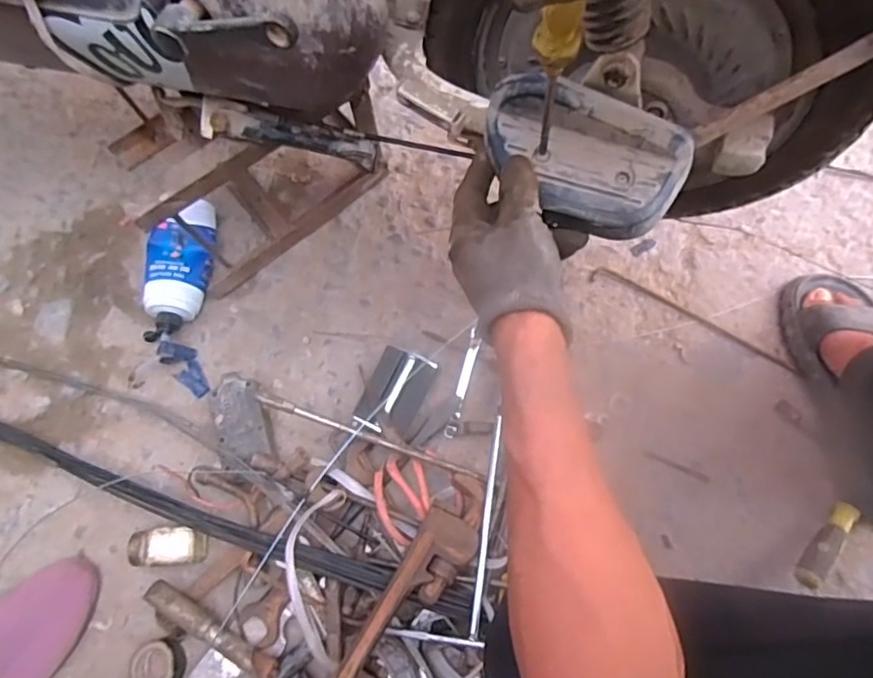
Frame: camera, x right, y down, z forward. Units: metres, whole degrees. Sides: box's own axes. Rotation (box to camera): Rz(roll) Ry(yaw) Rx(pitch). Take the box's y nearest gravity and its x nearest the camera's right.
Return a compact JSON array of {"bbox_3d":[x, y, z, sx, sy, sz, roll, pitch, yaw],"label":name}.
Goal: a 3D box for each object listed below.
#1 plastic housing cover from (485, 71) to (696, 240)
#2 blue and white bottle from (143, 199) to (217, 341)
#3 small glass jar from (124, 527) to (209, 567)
[{"bbox_3d":[0.100,-0.127,0.416,0.144,0.055,0.073,20,72,10],"label":"plastic housing cover"},{"bbox_3d":[-0.331,-0.091,0.773,0.079,0.057,0.179,-4,69,1],"label":"blue and white bottle"},{"bbox_3d":[-0.305,0.232,0.662,0.085,0.044,0.038,-3,69,1],"label":"small glass jar"}]

